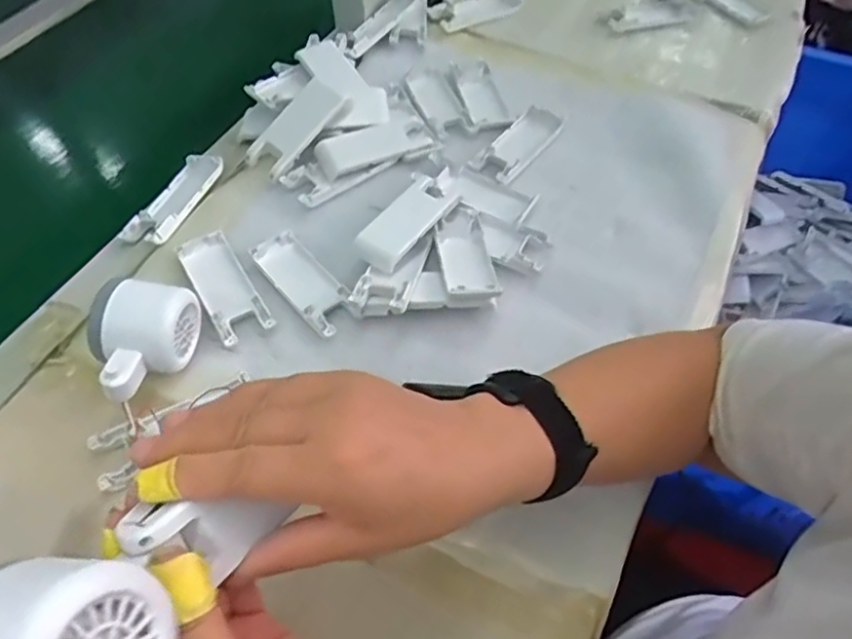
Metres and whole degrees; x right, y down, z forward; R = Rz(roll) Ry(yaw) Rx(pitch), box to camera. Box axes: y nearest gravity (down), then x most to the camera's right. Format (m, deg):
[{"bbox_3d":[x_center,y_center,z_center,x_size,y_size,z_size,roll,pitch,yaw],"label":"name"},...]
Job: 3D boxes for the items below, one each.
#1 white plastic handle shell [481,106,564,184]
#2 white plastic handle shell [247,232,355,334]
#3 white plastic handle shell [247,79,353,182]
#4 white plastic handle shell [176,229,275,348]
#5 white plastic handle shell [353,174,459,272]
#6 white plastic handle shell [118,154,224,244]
[{"bbox_3d":[0.089,-0.162,0.576,0.044,0.016,0.101,33,59,17],"label":"white plastic handle shell"},{"bbox_3d":[-0.092,-0.030,0.491,0.039,0.007,0.101,-35,65,-24],"label":"white plastic handle shell"},{"bbox_3d":[-0.114,-0.171,0.566,0.043,0.015,0.099,35,76,18],"label":"white plastic handle shell"},{"bbox_3d":[-0.154,-0.025,0.487,0.040,0.009,0.102,-26,61,-20],"label":"white plastic handle shell"},{"bbox_3d":[-0.014,-0.080,0.507,0.043,0.017,0.106,28,58,14],"label":"white plastic handle shell"},{"bbox_3d":[-0.213,-0.104,0.541,0.045,0.016,0.102,19,56,9],"label":"white plastic handle shell"}]

